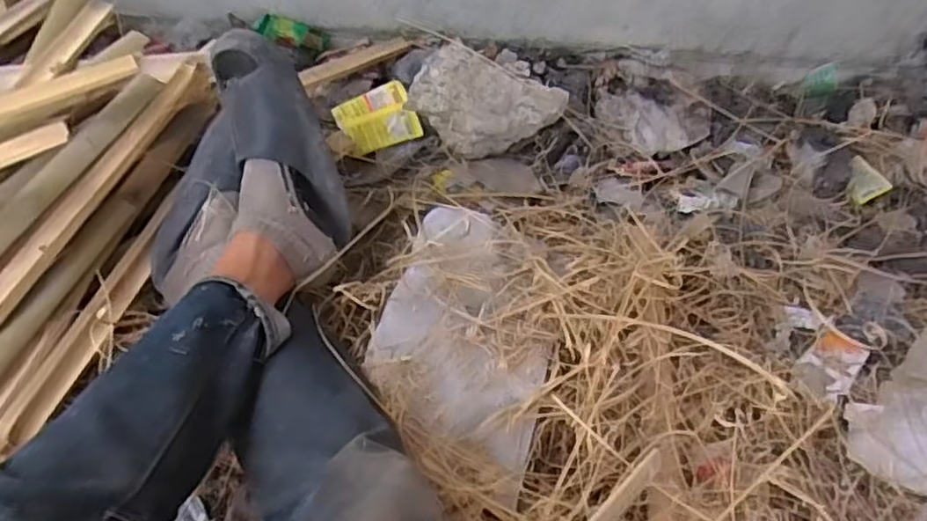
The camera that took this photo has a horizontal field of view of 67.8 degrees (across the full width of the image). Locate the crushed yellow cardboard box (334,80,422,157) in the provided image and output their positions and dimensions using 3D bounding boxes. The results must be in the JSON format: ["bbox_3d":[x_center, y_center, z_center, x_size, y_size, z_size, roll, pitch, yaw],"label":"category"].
[{"bbox_3d":[-0.139,-0.228,1.107,0.120,0.021,0.099,-23,81,-9],"label":"crushed yellow cardboard box"}]

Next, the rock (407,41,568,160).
[{"bbox_3d":[0.035,-0.242,1.102,0.216,0.104,0.159,25,50,13],"label":"rock"}]

